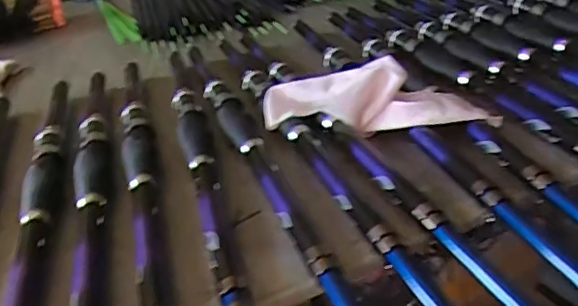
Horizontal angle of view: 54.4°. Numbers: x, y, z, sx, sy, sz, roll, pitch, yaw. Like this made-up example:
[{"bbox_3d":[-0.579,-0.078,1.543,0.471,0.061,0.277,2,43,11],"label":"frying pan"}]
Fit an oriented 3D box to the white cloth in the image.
[{"bbox_3d":[0.083,-0.056,0.526,0.216,0.051,0.064,0,29,15],"label":"white cloth"}]

